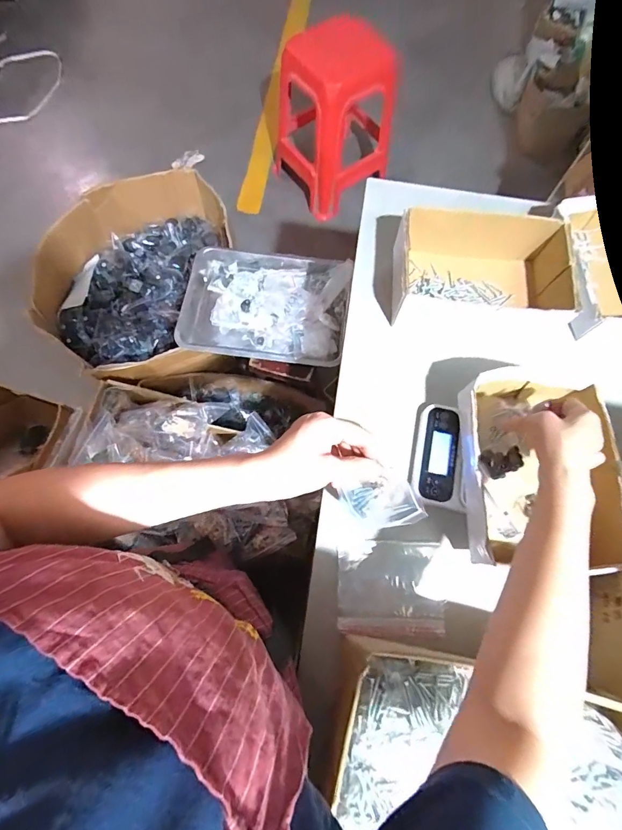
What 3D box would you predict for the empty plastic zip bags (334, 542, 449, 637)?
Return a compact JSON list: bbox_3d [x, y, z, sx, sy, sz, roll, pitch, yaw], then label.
[{"bbox_3d":[0.104,0.226,0.523,0.136,0.014,0.112,3,73,-1],"label":"empty plastic zip bags"}]

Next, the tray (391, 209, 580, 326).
[{"bbox_3d":[0.267,-0.214,0.644,0.264,0.114,0.173,8,73,0],"label":"tray"}]

